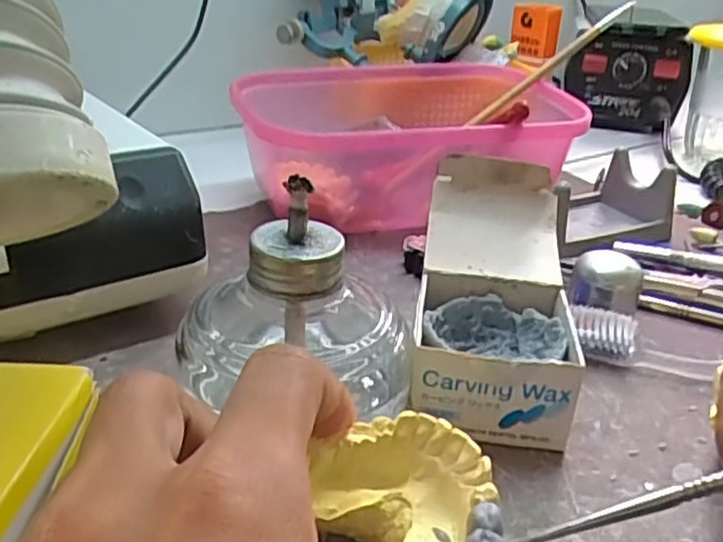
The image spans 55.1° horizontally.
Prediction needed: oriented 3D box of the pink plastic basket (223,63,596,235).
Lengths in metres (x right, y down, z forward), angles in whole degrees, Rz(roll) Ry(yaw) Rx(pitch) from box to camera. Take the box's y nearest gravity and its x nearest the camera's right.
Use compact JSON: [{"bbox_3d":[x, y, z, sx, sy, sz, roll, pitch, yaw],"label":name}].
[{"bbox_3d":[0.029,-0.074,0.409,0.194,0.066,0.119,-8,30,-22],"label":"pink plastic basket"}]

